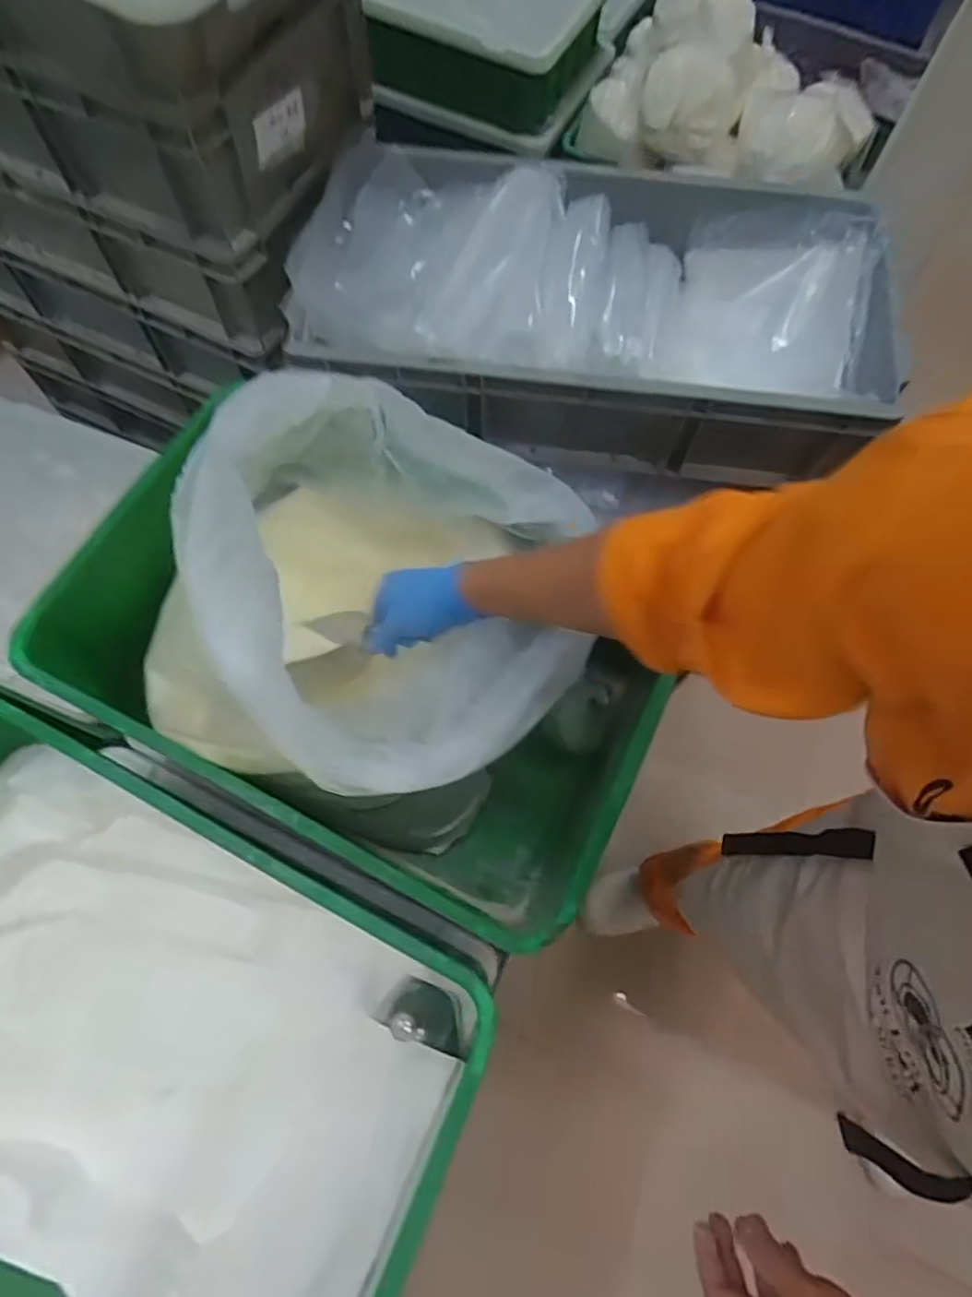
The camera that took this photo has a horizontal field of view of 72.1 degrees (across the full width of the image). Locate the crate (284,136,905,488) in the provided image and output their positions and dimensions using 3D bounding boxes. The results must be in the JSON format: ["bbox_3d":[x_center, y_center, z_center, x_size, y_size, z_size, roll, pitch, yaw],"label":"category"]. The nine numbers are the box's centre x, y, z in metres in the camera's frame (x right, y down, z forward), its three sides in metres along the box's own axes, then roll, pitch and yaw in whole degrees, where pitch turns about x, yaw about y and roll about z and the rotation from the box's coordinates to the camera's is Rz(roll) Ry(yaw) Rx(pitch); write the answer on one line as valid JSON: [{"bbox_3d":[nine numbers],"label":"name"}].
[{"bbox_3d":[0.122,-0.401,0.804,0.634,0.177,0.333,8,69,1],"label":"crate"}]

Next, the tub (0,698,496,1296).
[{"bbox_3d":[-0.341,0.374,0.645,0.616,0.250,0.421,26,70,8],"label":"tub"}]

